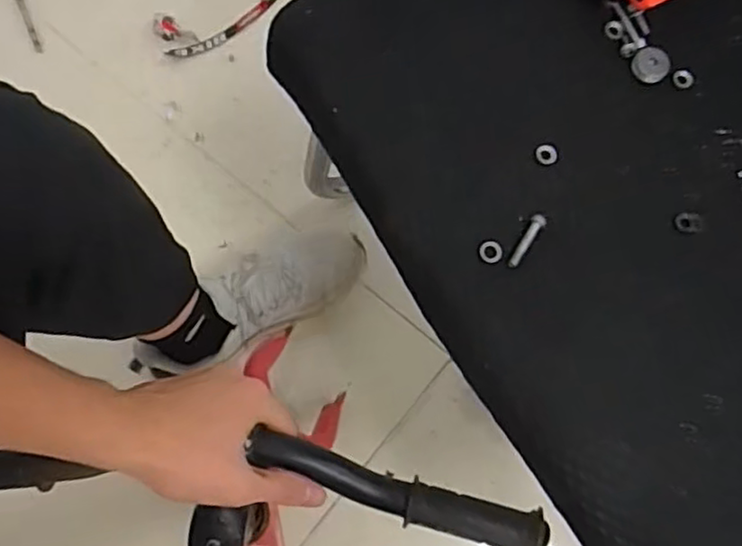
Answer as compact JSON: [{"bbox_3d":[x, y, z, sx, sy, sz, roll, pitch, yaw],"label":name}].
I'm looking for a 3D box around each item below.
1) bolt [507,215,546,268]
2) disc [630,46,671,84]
[{"bbox_3d":[0.086,-0.018,0.368,0.007,0.004,0.035,32,75,6],"label":"bolt"},{"bbox_3d":[0.172,-0.128,0.411,0.024,0.004,0.022,0,92,-2],"label":"disc"}]

